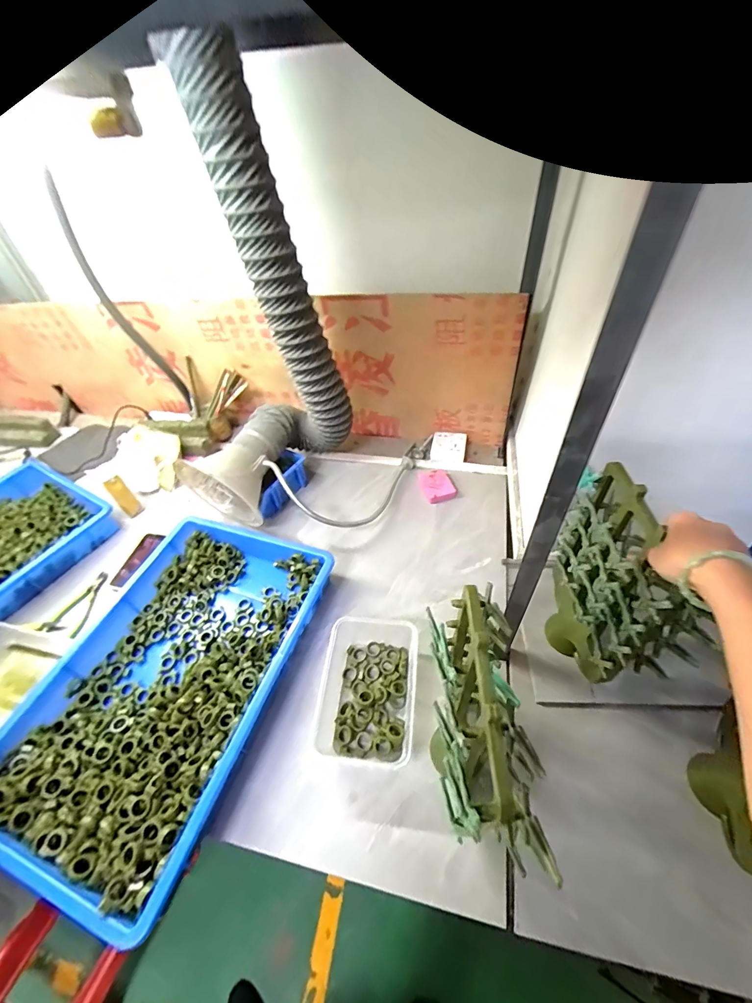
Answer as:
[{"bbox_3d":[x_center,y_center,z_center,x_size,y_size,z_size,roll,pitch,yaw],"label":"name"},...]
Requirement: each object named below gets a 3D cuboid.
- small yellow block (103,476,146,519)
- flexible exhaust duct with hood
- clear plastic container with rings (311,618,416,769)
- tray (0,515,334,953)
[{"bbox_3d":[-0.614,-0.007,0.965,0.029,0.123,0.037,34,59,31],"label":"small yellow block"},{"bbox_3d":[-0.259,-0.272,0.760,0.175,0.686,0.366,30,57,29],"label":"flexible exhaust duct with hood"},{"bbox_3d":[-0.009,0.302,0.655,0.156,0.061,0.224,4,48,9],"label":"clear plastic container with rings"},{"bbox_3d":[-0.347,0.289,0.695,0.382,0.074,0.576,12,50,17],"label":"tray"}]

